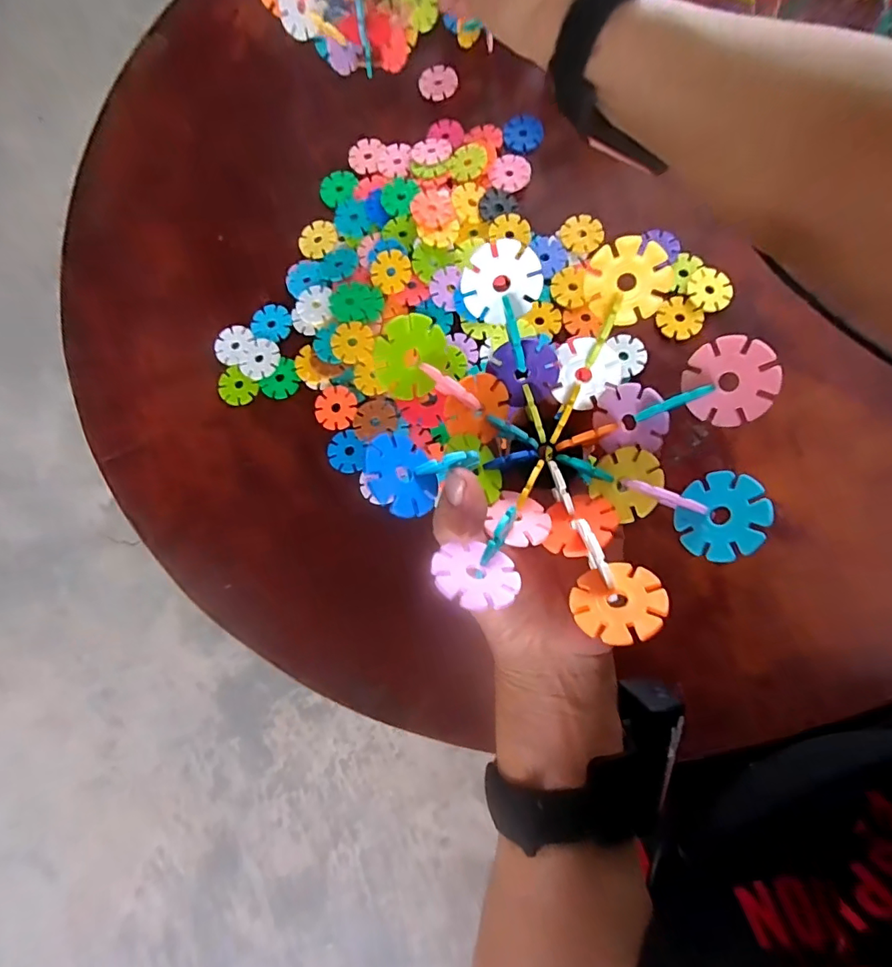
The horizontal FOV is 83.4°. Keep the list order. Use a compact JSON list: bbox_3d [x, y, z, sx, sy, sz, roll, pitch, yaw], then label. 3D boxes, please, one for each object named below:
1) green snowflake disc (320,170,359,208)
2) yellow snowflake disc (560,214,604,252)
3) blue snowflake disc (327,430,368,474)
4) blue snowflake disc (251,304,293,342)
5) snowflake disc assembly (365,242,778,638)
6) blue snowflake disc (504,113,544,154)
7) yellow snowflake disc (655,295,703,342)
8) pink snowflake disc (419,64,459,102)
[{"bbox_3d":[-0.088,-0.241,0.408,0.031,0.008,0.034,-1,79,4],"label":"green snowflake disc"},{"bbox_3d":[0.103,-0.190,0.379,0.030,0.005,0.031,-1,79,6],"label":"yellow snowflake disc"},{"bbox_3d":[-0.071,-0.022,0.359,0.032,0.004,0.028,42,88,14],"label":"blue snowflake disc"},{"bbox_3d":[-0.137,-0.126,0.392,0.033,0.004,0.029,13,81,9],"label":"blue snowflake disc"},{"bbox_3d":[0.043,-0.018,0.202,0.135,0.051,0.136,0,80,1],"label":"snowflake disc assembly"},{"bbox_3d":[0.063,-0.283,0.405,0.030,0.005,0.033,-1,79,6],"label":"blue snowflake disc"},{"bbox_3d":[0.168,-0.119,0.361,0.030,0.006,0.030,-1,79,6],"label":"yellow snowflake disc"},{"bbox_3d":[-0.006,-0.340,0.424,0.031,0.004,0.033,-1,79,6],"label":"pink snowflake disc"}]

